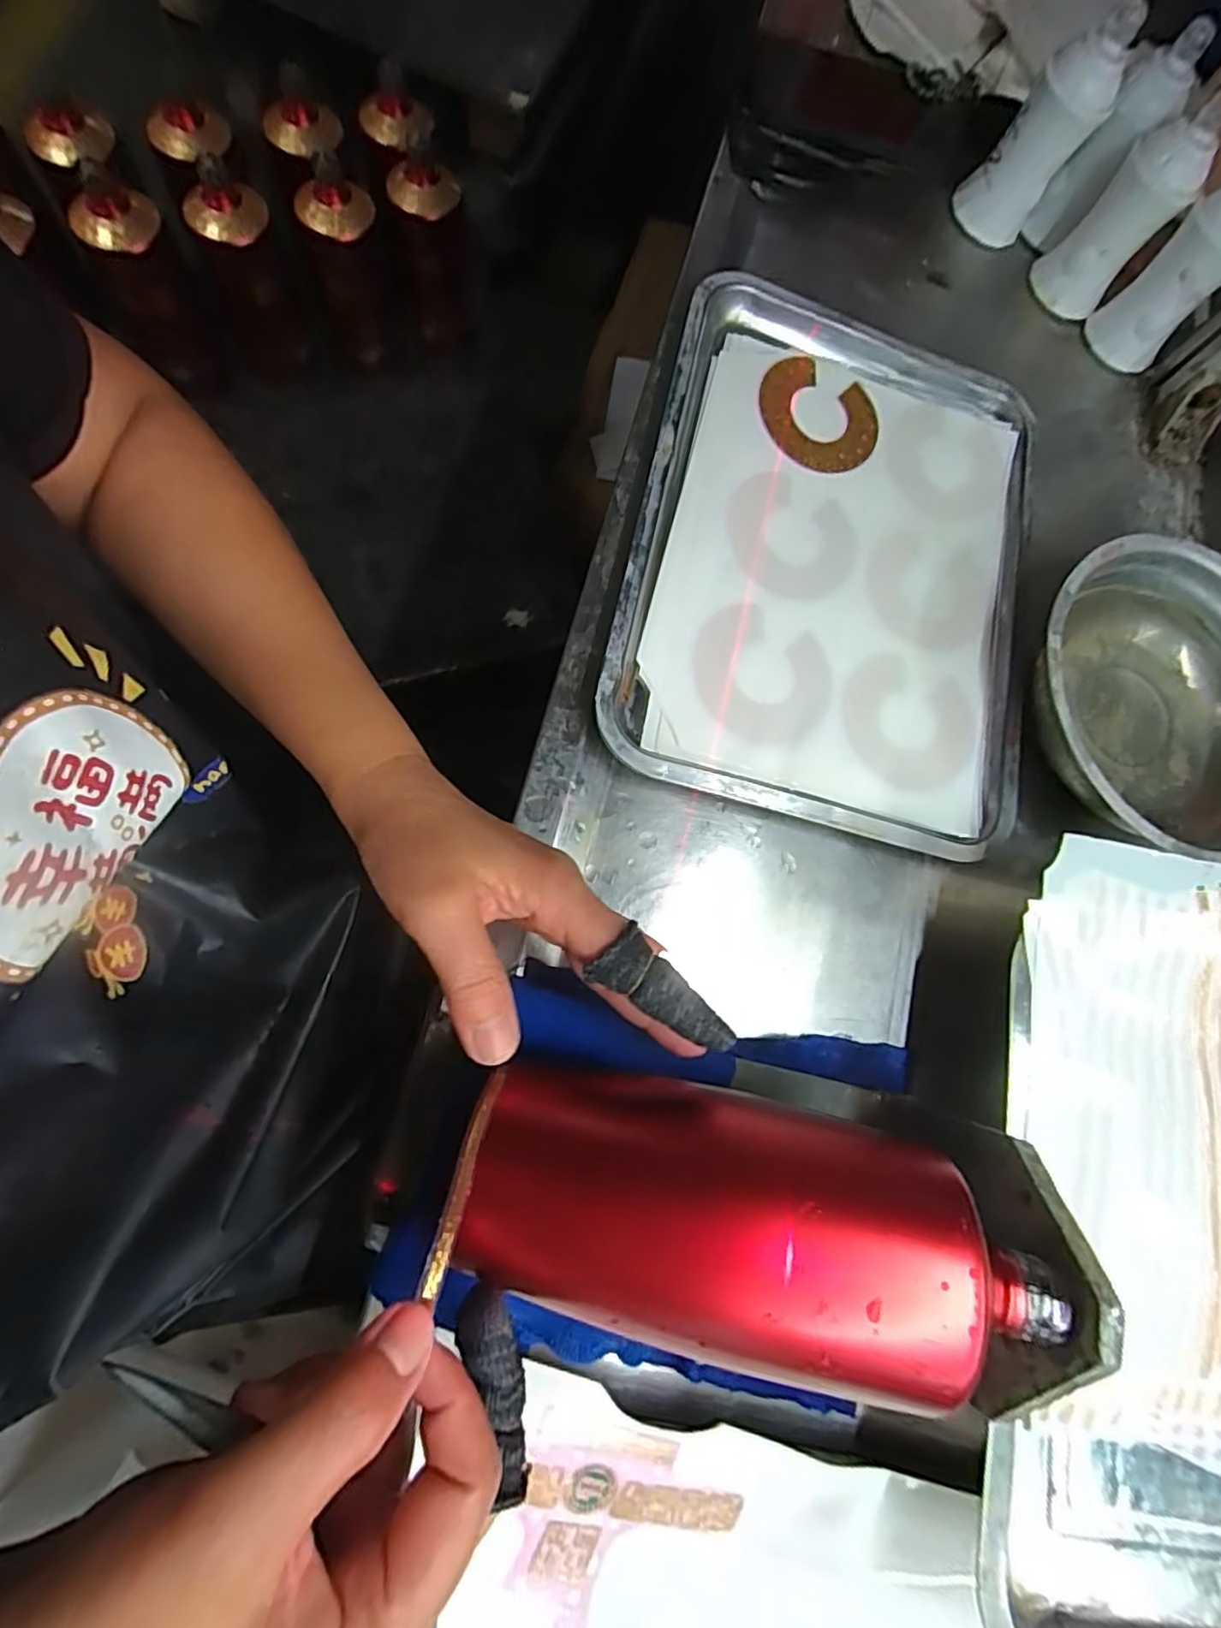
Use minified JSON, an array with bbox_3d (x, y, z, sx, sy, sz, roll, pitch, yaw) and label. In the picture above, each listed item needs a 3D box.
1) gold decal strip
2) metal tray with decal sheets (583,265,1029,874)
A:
[{"bbox_3d":[-0.049,0.120,0.209,0.007,0.006,0.067,13,59,2],"label":"gold decal strip"},{"bbox_3d":[0.143,-0.159,0.393,0.255,0.018,0.339,15,75,-10],"label":"metal tray with decal sheets"}]

